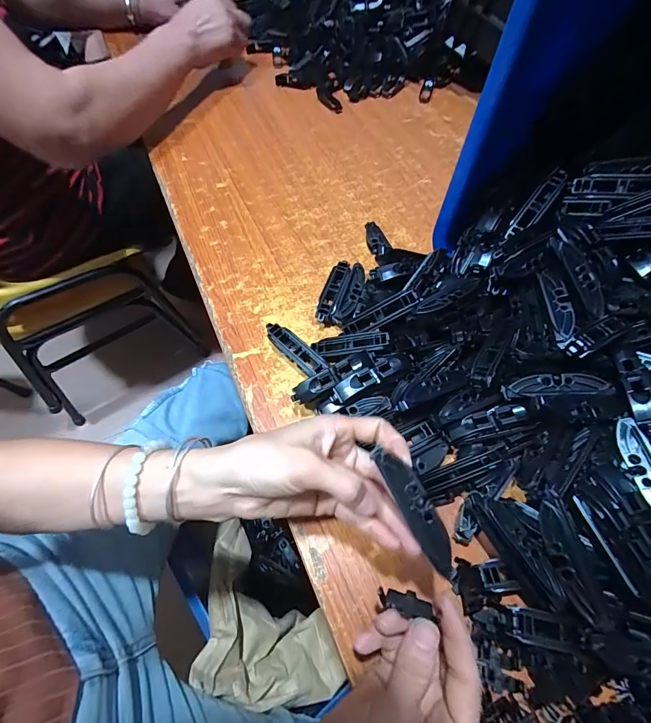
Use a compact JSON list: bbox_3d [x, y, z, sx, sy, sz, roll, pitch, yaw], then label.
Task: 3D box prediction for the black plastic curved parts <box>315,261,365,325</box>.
[{"bbox_3d":[0.017,-0.069,0.386,0.039,0.019,0.077,17,61,8],"label":"black plastic curved parts"}]

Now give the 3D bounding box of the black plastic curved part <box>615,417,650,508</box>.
[{"bbox_3d":[0.219,0.075,0.248,0.016,0.008,0.077,-6,61,-5],"label":"black plastic curved part"}]

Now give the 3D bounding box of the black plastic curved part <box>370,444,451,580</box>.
[{"bbox_3d":[0.053,0.086,0.218,0.016,0.008,0.078,-27,79,-16],"label":"black plastic curved part"}]

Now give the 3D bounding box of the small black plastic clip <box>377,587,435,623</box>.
[{"bbox_3d":[0.047,0.142,0.217,0.031,0.006,0.013,4,59,21],"label":"small black plastic clip"}]

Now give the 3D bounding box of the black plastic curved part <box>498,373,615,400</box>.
[{"bbox_3d":[0.182,0.019,0.290,0.078,0.007,0.017,-4,60,10],"label":"black plastic curved part"}]

